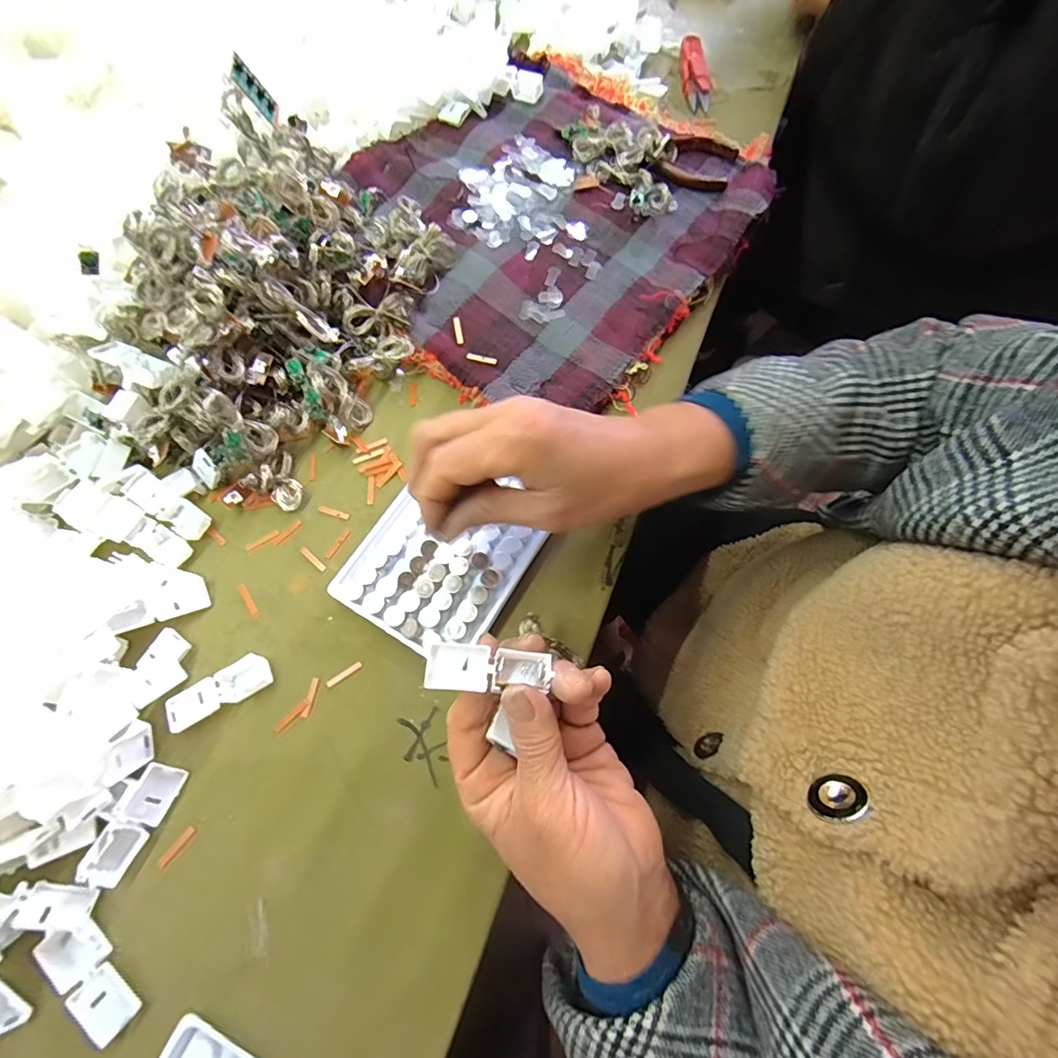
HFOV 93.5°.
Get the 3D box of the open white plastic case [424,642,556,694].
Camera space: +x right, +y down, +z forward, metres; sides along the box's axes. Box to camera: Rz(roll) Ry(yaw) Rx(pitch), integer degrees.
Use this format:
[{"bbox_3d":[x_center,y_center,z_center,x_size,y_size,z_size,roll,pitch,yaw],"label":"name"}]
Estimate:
[{"bbox_3d":[-0.018,0.062,0.223,0.054,0.012,0.018,7,69,-18],"label":"open white plastic case"}]

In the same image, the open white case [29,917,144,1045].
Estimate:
[{"bbox_3d":[-0.205,0.209,0.232,0.054,0.005,0.021,39,52,15],"label":"open white case"}]

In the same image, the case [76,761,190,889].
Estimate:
[{"bbox_3d":[-0.203,0.150,0.255,0.022,0.009,0.055,35,67,-22],"label":"case"}]

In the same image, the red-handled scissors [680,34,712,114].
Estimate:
[{"bbox_3d":[0.163,-0.450,0.488,0.023,0.013,0.112,1,69,1],"label":"red-handled scissors"}]

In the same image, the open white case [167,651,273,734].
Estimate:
[{"bbox_3d":[-0.175,0.092,0.280,0.057,0.006,0.021,-28,71,-10],"label":"open white case"}]

